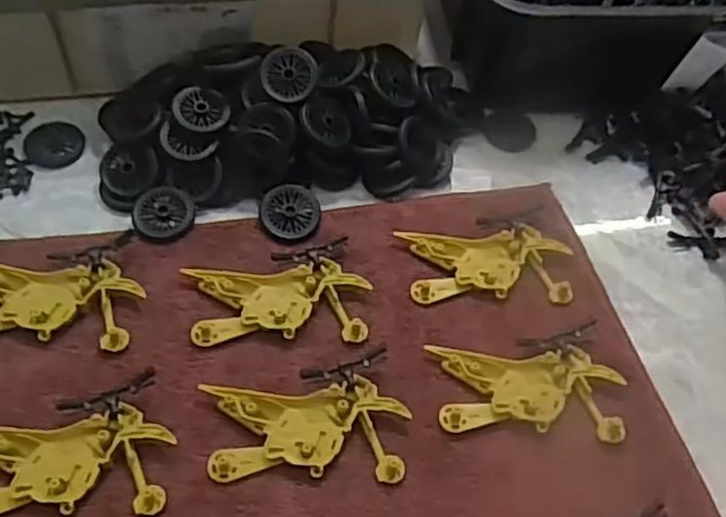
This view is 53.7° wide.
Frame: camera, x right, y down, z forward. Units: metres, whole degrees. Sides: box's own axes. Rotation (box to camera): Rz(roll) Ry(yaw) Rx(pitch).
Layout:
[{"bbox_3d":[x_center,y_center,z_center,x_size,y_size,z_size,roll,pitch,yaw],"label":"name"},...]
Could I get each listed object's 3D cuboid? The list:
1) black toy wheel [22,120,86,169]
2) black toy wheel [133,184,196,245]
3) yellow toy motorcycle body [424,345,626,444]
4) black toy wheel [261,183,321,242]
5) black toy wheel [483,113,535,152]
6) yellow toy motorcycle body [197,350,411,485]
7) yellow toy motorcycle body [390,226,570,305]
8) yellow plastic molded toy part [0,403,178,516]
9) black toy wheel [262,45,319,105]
[{"bbox_3d":[-0.209,-0.078,0.484,0.040,0.004,0.038,3,54,-4],"label":"black toy wheel"},{"bbox_3d":[-0.124,-0.027,0.449,0.036,0.008,0.040,7,54,-1],"label":"black toy wheel"},{"bbox_3d":[0.091,0.073,0.395,0.099,0.009,0.050,3,54,-3],"label":"yellow toy motorcycle body"},{"bbox_3d":[-0.046,-0.029,0.456,0.038,0.009,0.038,3,72,-8],"label":"black toy wheel"},{"bbox_3d":[0.109,-0.095,0.530,0.037,0.007,0.039,3,54,-4],"label":"black toy wheel"},{"bbox_3d":[-0.029,0.083,0.374,0.099,0.014,0.062,0,54,-6],"label":"yellow toy motorcycle body"},{"bbox_3d":[0.076,0.004,0.444,0.100,0.008,0.050,1,54,-5],"label":"yellow toy motorcycle body"},{"bbox_3d":[-0.147,0.101,0.351,0.099,0.010,0.051,-2,54,-7],"label":"yellow plastic molded toy part"},{"bbox_3d":[-0.047,-0.119,0.462,0.036,0.008,0.036,0,86,-3],"label":"black toy wheel"}]

